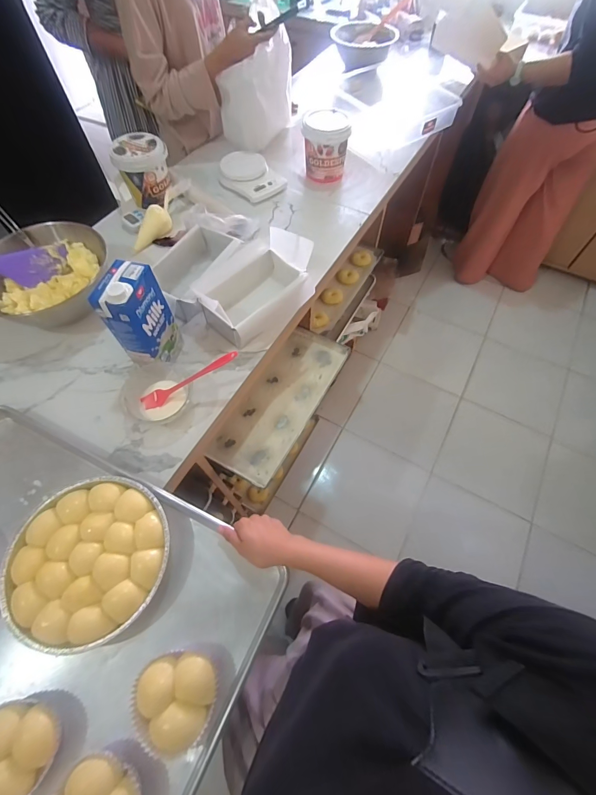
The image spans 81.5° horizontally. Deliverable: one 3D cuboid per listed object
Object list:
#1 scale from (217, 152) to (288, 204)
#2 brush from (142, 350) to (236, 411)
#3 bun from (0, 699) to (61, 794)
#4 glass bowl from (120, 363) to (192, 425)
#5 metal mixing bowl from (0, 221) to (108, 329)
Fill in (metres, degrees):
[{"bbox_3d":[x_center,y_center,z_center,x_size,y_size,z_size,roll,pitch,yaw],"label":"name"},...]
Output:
[{"bbox_3d":[-0.133,-0.619,0.953,0.142,0.044,0.169,-38,68,-18],"label":"scale"},{"bbox_3d":[-0.194,-0.032,0.620,0.191,0.016,0.027,-28,64,5],"label":"brush"},{"bbox_3d":[-0.332,0.417,0.403,0.089,0.041,0.094,2,62,2],"label":"bun"},{"bbox_3d":[-0.256,-0.007,0.629,0.112,0.048,0.109,0,62,1],"label":"glass bowl"},{"bbox_3d":[-0.536,-0.257,0.731,0.223,0.126,0.223,0,62,1],"label":"metal mixing bowl"}]

